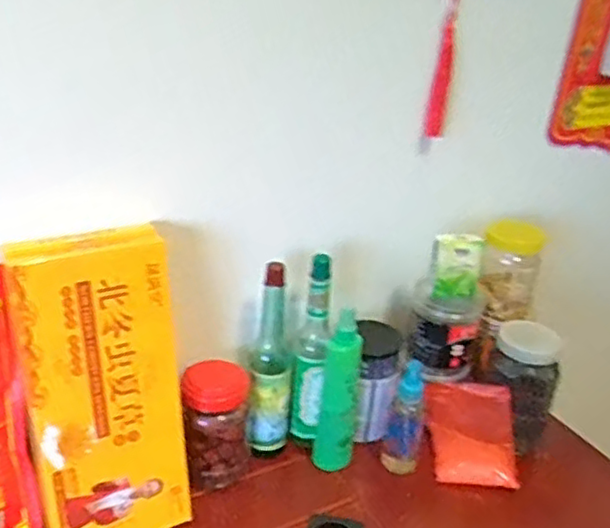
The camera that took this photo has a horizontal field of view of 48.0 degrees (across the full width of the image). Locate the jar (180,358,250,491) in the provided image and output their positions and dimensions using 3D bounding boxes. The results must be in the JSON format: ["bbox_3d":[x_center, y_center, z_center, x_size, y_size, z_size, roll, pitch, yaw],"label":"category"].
[{"bbox_3d":[-0.096,0.171,0.736,0.067,0.129,0.059,0,27,-9],"label":"jar"}]

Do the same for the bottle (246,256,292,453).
[{"bbox_3d":[-0.037,0.109,0.747,0.046,0.228,0.045,2,27,-4],"label":"bottle"}]

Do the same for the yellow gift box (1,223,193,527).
[{"bbox_3d":[-0.189,0.119,0.640,0.144,0.299,0.054,-14,19,-25],"label":"yellow gift box"}]

